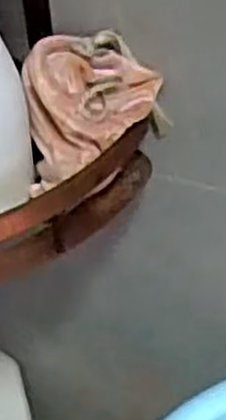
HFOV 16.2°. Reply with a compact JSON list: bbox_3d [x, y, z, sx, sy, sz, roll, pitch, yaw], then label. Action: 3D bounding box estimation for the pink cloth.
[{"bbox_3d":[-0.007,-0.058,0.469,0.084,0.073,0.072,-5,46,-2],"label":"pink cloth"}]

